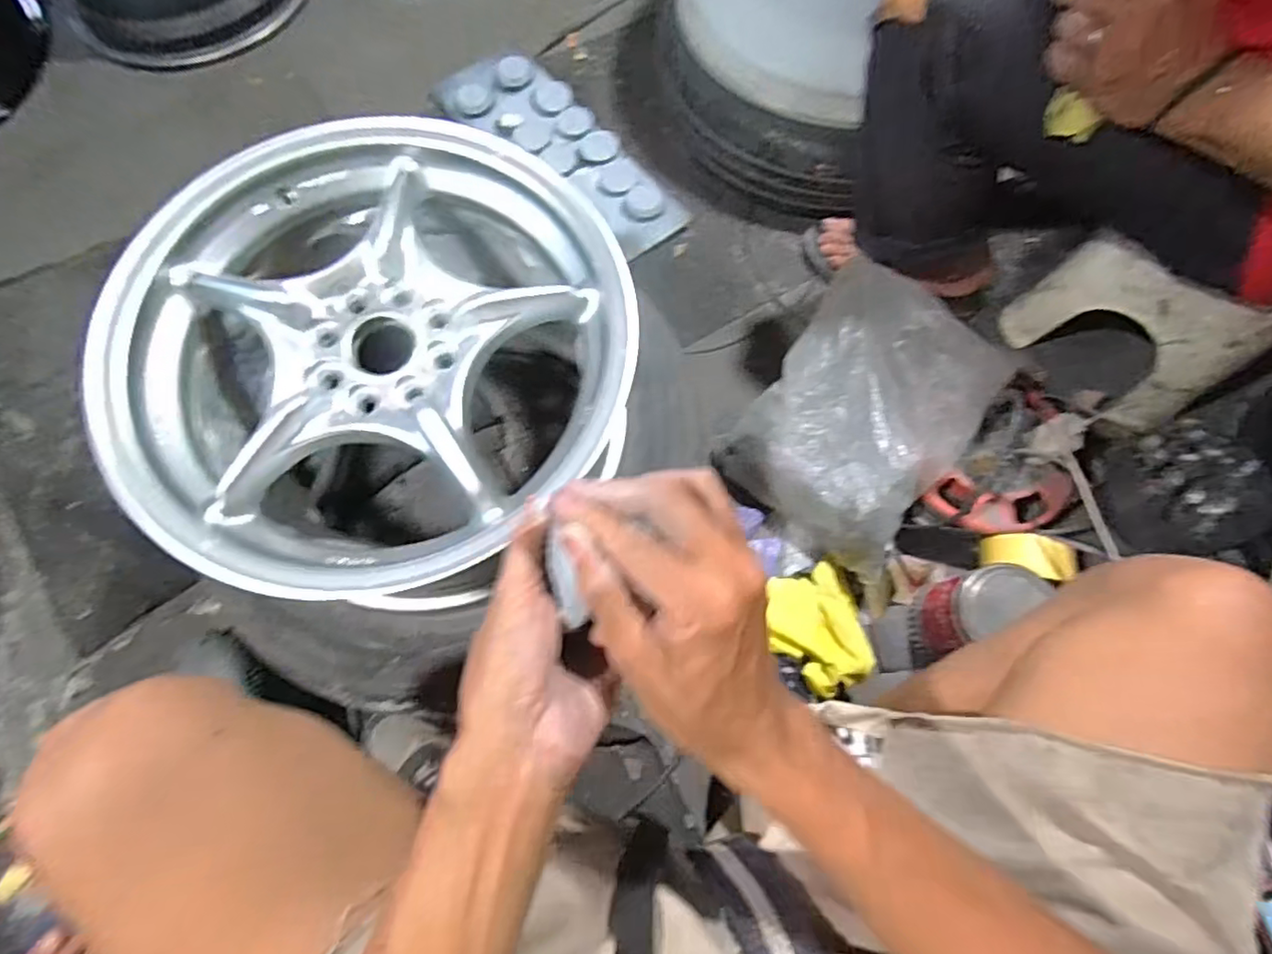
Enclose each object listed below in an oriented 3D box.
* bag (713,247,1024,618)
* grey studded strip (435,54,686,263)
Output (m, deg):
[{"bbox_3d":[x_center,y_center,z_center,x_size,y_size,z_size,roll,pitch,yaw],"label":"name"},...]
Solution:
[{"bbox_3d":[0.258,-0.069,0.709,0.253,0.069,0.310,36,100,20],"label":"bag"},{"bbox_3d":[-0.124,-0.510,0.942,0.184,0.032,0.461,-35,74,-12],"label":"grey studded strip"}]

